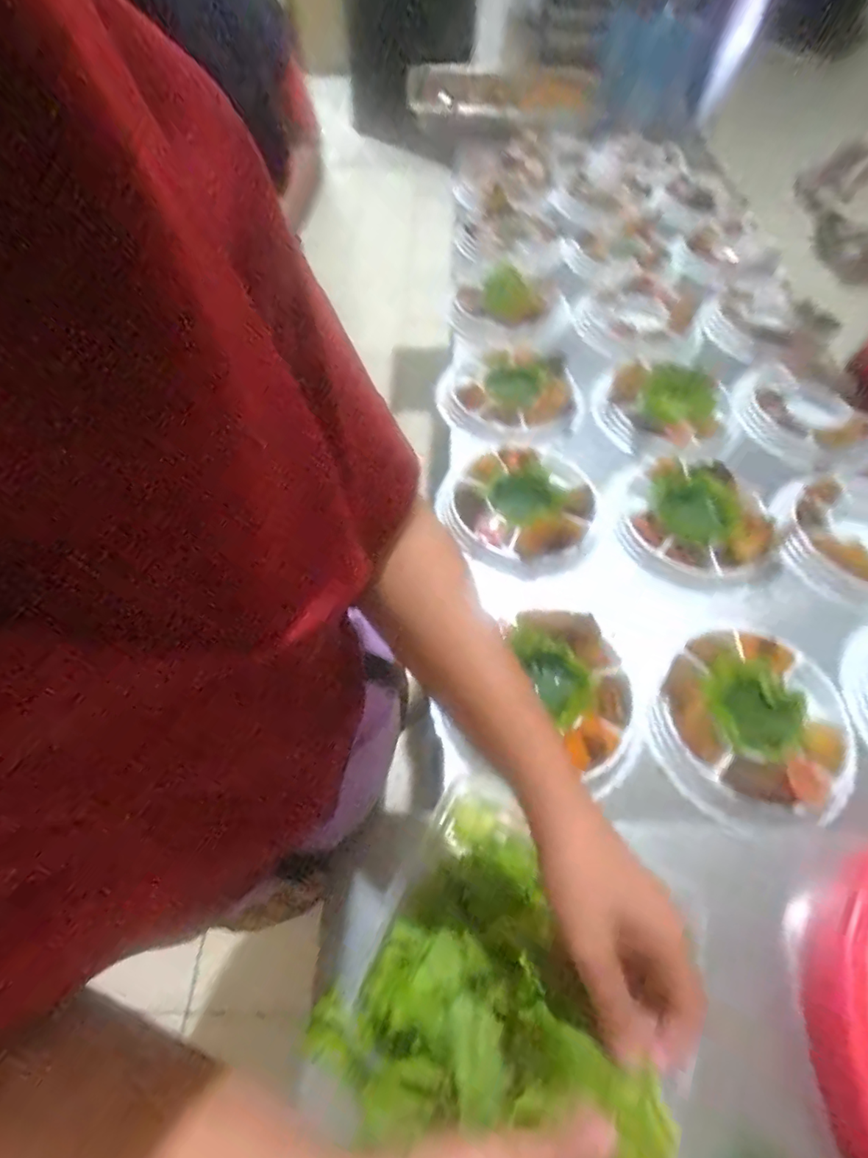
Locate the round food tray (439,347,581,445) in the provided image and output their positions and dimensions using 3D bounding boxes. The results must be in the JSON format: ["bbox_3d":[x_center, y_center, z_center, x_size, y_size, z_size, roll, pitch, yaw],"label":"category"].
[{"bbox_3d":[0.117,-0.303,0.857,0.241,0.050,0.222,1,57,-1],"label":"round food tray"}]

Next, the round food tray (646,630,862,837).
[{"bbox_3d":[0.341,0.146,0.551,0.188,0.042,0.213,39,64,21],"label":"round food tray"}]

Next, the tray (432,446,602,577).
[{"bbox_3d":[0.120,-0.097,0.714,0.199,0.040,0.207,1,57,-1],"label":"tray"}]

